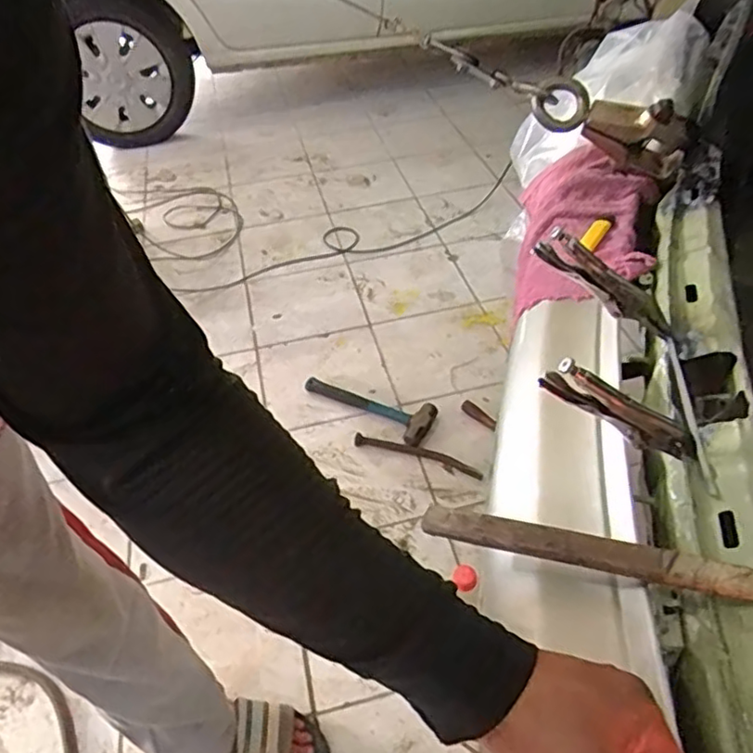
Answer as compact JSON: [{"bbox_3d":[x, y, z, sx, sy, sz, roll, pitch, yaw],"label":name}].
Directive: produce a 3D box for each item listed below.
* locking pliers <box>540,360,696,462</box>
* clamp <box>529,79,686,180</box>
[{"bbox_3d":[0.184,0.027,0.481,0.133,0.042,0.011,29,46,-13],"label":"locking pliers"},{"bbox_3d":[0.294,-0.318,0.790,0.197,0.089,0.048,22,47,-6],"label":"clamp"}]

